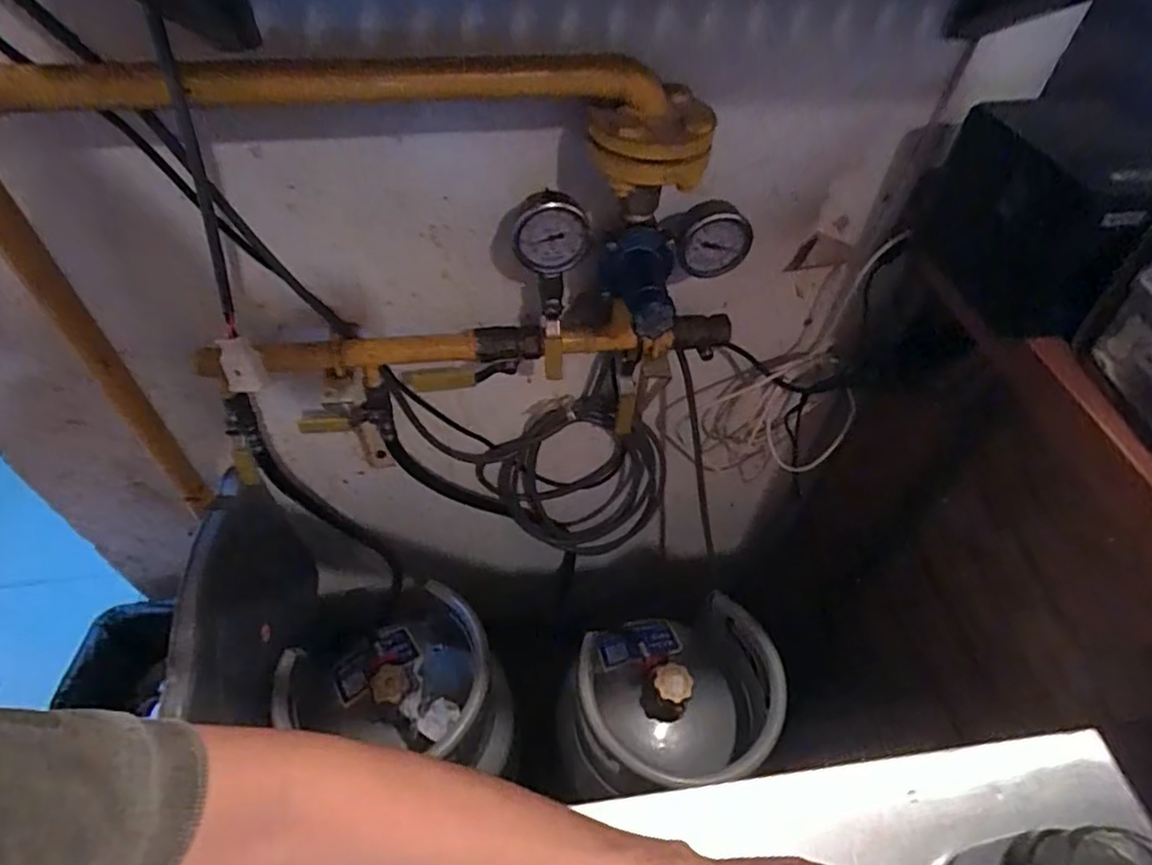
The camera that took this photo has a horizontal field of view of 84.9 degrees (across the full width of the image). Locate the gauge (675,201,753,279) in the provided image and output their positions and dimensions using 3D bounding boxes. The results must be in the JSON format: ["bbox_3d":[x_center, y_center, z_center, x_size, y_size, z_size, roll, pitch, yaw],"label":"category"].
[{"bbox_3d":[0.119,-0.169,0.565,0.070,0.072,0.024,-11,51,-12],"label":"gauge"}]

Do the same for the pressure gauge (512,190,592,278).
[{"bbox_3d":[-0.021,-0.168,0.540,0.067,0.073,0.026,-11,51,-12],"label":"pressure gauge"}]

